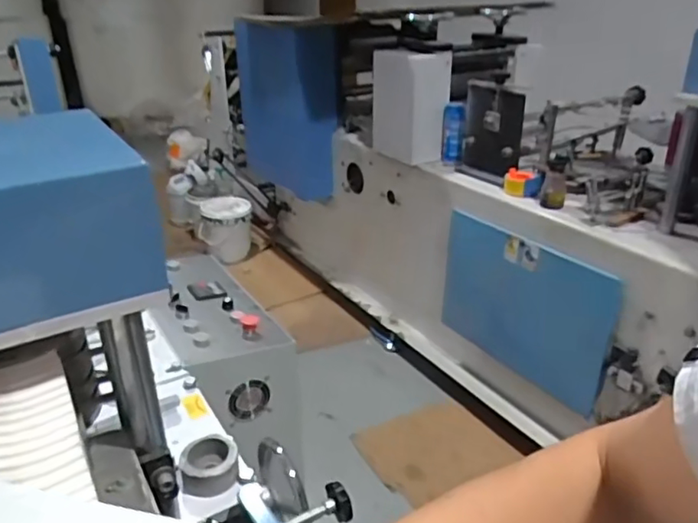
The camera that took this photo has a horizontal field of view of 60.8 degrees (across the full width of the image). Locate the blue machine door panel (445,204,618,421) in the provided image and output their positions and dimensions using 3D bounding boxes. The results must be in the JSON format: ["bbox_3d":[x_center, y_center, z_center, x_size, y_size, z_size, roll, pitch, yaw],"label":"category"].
[{"bbox_3d":[0.490,0.131,1.709,0.033,0.405,0.549,-17,34,-37],"label":"blue machine door panel"}]

